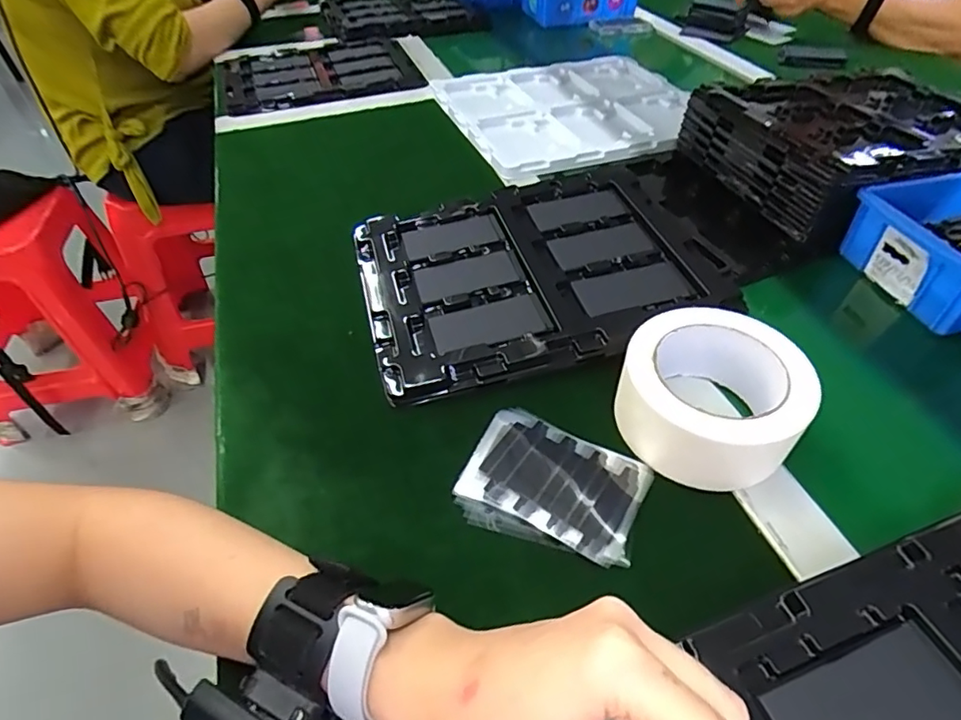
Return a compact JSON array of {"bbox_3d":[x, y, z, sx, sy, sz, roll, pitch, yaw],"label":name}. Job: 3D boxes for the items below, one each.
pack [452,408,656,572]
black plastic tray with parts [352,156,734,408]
[{"bbox_3d":[0.045,0.076,0.342,0.108,0.006,0.082,19,50,18],"label":"pack"},{"bbox_3d":[0.058,-0.087,0.476,0.316,0.019,0.234,-15,48,-7],"label":"black plastic tray with parts"}]

